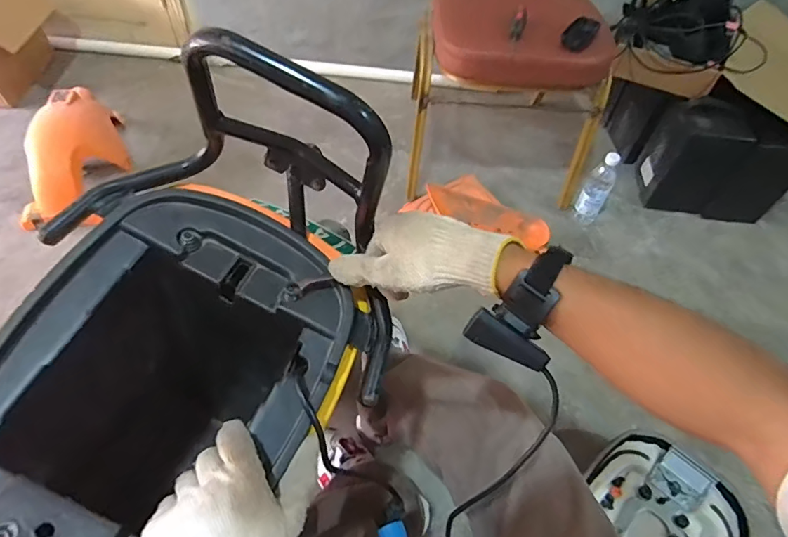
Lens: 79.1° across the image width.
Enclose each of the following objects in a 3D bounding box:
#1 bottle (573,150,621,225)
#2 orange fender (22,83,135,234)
[{"bbox_3d":[0.554,-0.217,1.302,0.073,0.217,0.068,36,59,20],"label":"bottle"},{"bbox_3d":[-0.849,-0.321,1.289,0.185,0.191,0.427,4,54,-1],"label":"orange fender"}]

